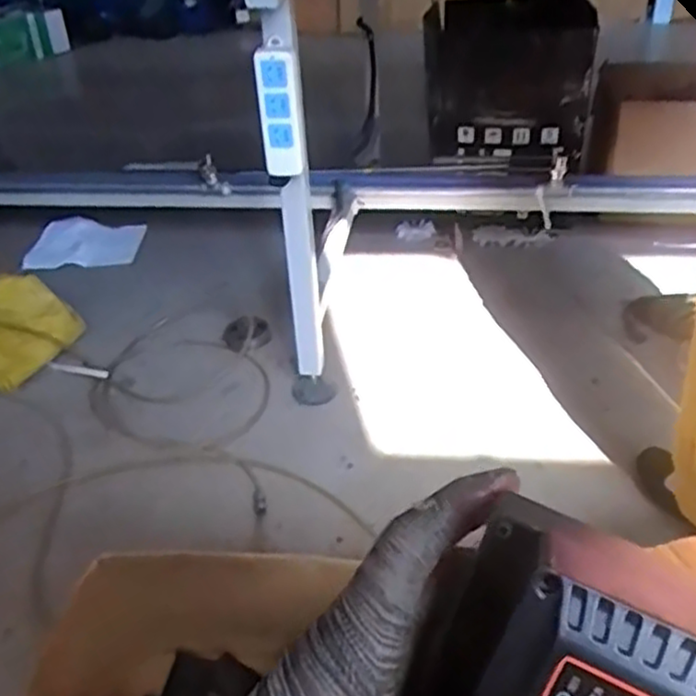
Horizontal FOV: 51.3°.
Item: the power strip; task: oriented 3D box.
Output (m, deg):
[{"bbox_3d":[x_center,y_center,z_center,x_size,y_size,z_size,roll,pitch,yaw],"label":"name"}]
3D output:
[{"bbox_3d":[-0.089,-0.307,0.961,0.057,0.170,0.039,-3,36,-1],"label":"power strip"}]

